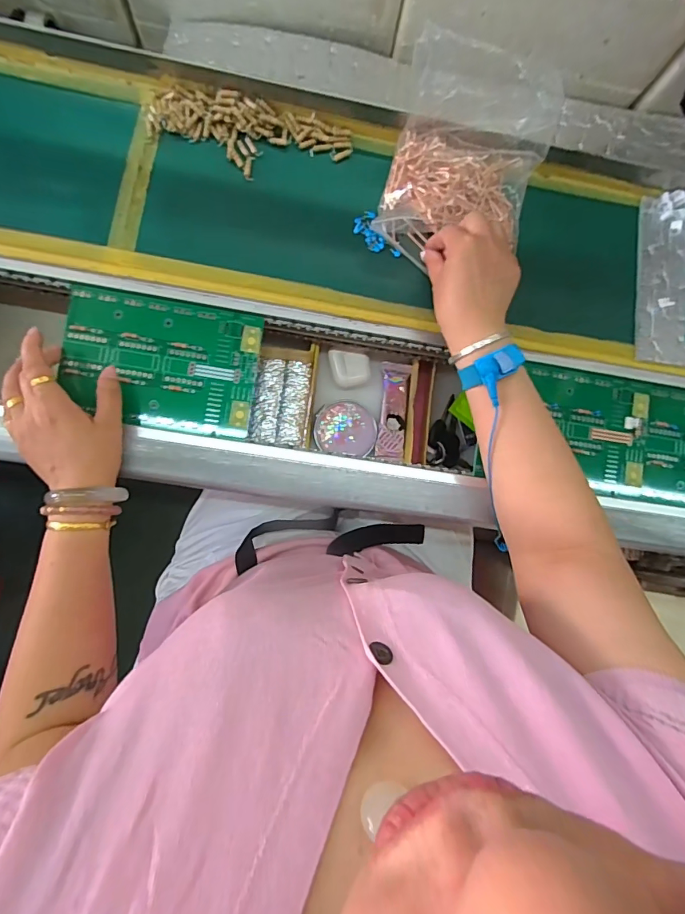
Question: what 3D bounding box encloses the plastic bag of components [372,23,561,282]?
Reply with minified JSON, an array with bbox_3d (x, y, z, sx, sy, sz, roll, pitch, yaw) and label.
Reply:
[{"bbox_3d":[0.117,-0.267,0.405,0.138,0.088,0.147,12,87,-5],"label":"plastic bag of components"}]

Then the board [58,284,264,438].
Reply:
[{"bbox_3d":[-0.171,-0.088,0.424,0.176,0.010,0.117,8,87,-6],"label":"board"}]

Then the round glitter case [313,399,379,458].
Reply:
[{"bbox_3d":[0.004,-0.033,0.511,0.070,0.012,0.063,8,87,-6],"label":"round glitter case"}]

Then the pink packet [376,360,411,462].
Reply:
[{"bbox_3d":[0.058,-0.052,0.511,0.032,0.009,0.110,6,88,-6],"label":"pink packet"}]

